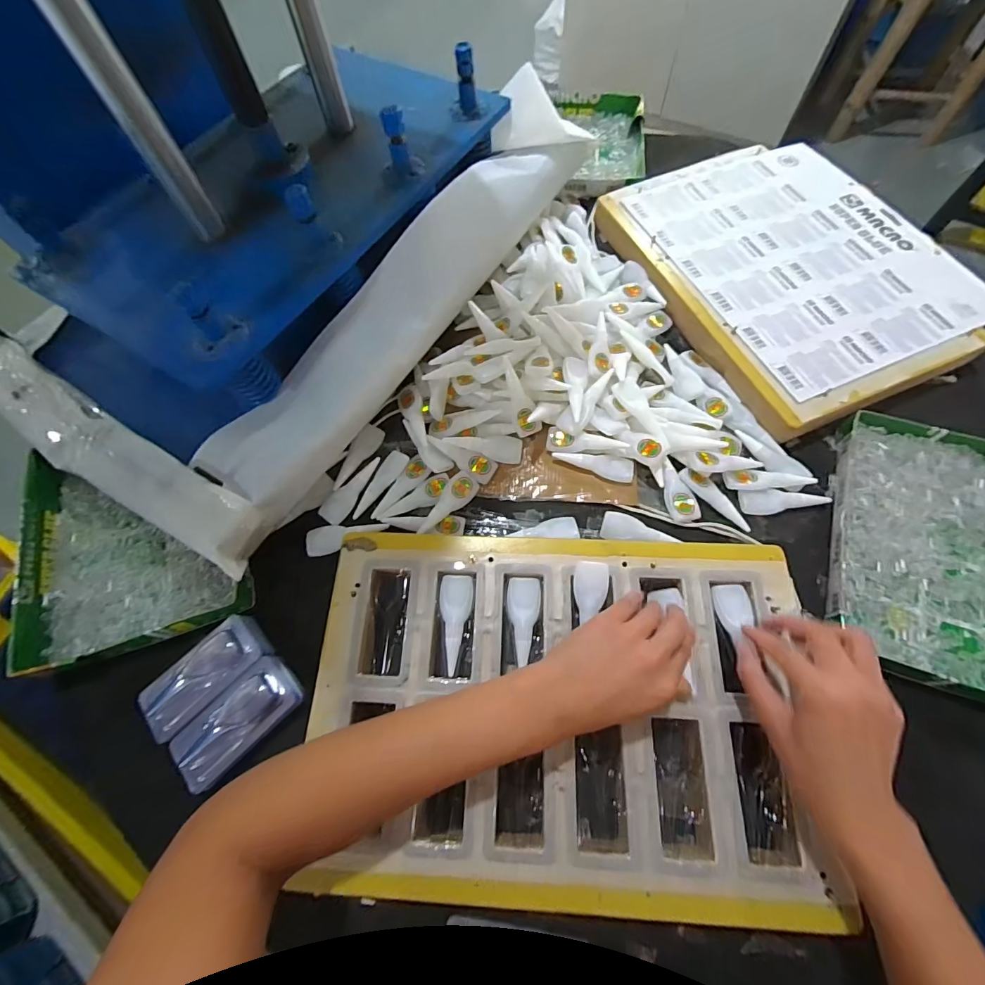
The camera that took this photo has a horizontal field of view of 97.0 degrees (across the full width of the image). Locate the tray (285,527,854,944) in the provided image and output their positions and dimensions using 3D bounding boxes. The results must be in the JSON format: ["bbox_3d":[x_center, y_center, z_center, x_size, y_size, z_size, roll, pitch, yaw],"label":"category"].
[{"bbox_3d":[0.052,0.173,0.366,0.401,0.018,0.274,1,67,3],"label":"tray"}]

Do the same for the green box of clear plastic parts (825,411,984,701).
[{"bbox_3d":[0.445,0.056,0.415,0.208,0.039,0.256,18,69,10],"label":"green box of clear plastic parts"}]

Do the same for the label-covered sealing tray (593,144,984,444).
[{"bbox_3d":[0.379,-0.288,0.555,0.333,0.034,0.409,-21,68,-7],"label":"label-covered sealing tray"}]

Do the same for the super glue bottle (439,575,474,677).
[{"bbox_3d":[-0.034,0.118,0.396,0.030,0.007,0.085,0,67,3],"label":"super glue bottle"}]

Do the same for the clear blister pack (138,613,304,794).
[{"bbox_3d":[-0.245,0.185,0.391,0.106,0.026,0.110,41,74,17],"label":"clear blister pack"}]

